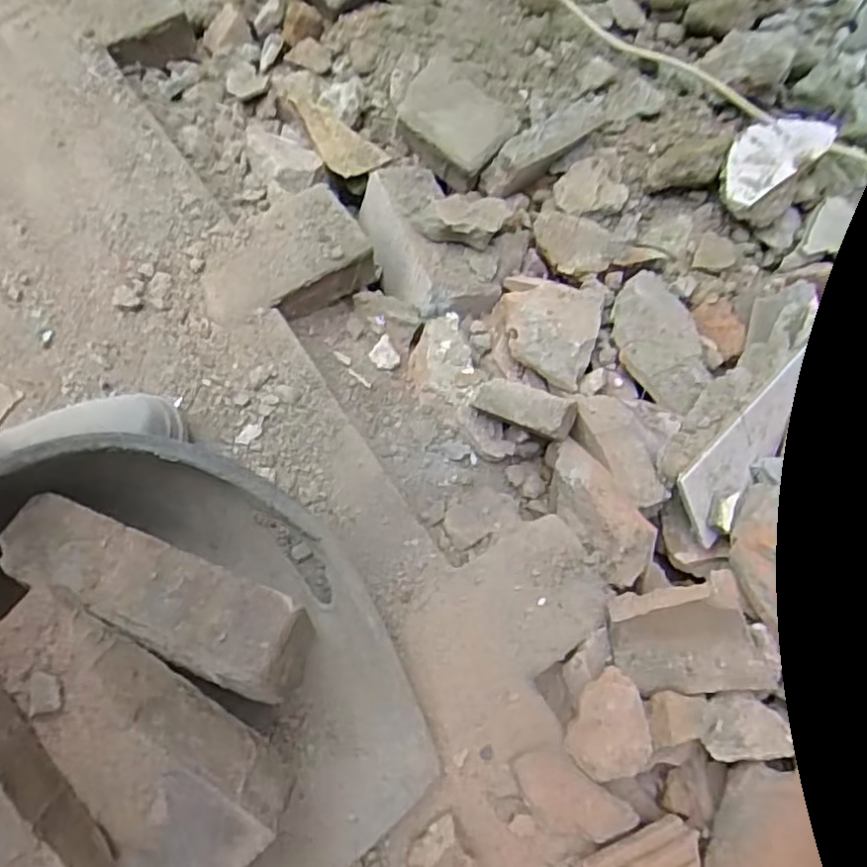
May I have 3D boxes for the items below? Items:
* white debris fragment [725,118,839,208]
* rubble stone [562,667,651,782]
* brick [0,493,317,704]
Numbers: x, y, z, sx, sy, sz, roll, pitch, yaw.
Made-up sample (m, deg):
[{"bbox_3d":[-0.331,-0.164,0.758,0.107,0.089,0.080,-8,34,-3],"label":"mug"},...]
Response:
[{"bbox_3d":[0.363,-0.305,0.725,0.133,0.022,0.073,-34,72,-12],"label":"white debris fragment"},{"bbox_3d":[0.135,0.218,0.499,0.057,0.038,0.074,24,70,10],"label":"rubble stone"},{"bbox_3d":[-0.190,0.114,0.477,0.216,0.086,0.068,24,71,10],"label":"brick"}]

